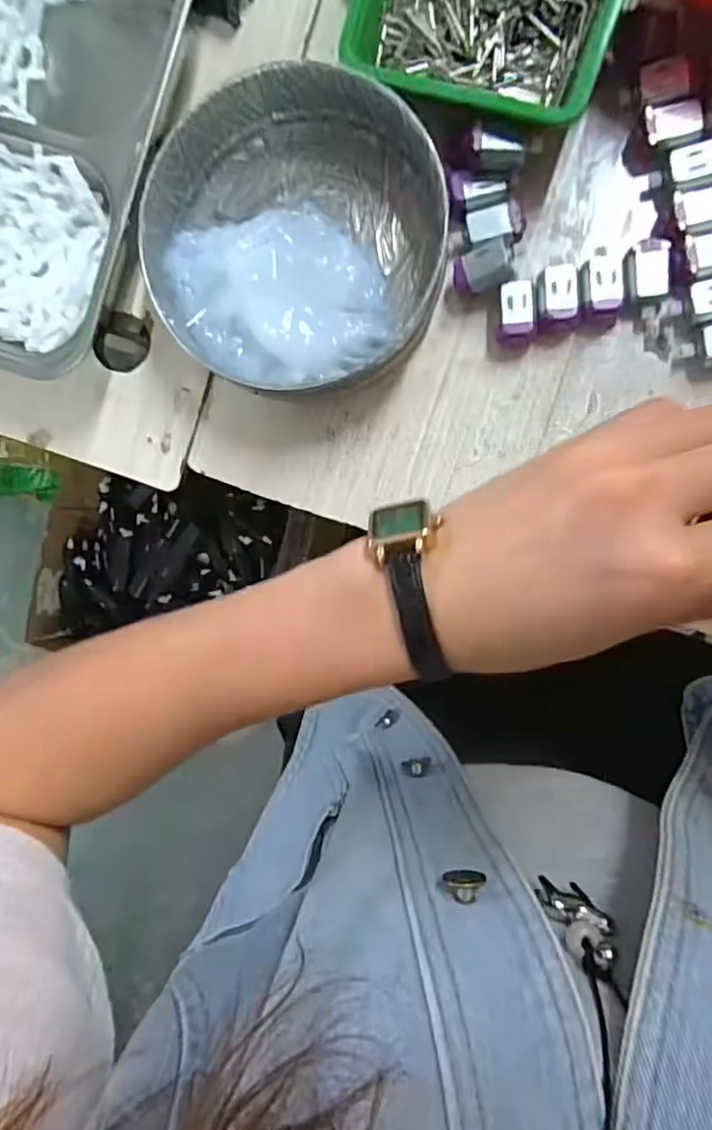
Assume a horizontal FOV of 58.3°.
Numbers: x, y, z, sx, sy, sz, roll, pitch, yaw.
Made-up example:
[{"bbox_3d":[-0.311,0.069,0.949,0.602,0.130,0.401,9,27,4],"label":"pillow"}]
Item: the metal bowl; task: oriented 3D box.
[{"bbox_3d":[-0.028,-0.158,0.306,0.135,0.038,0.139,0,93,9],"label":"metal bowl"}]

